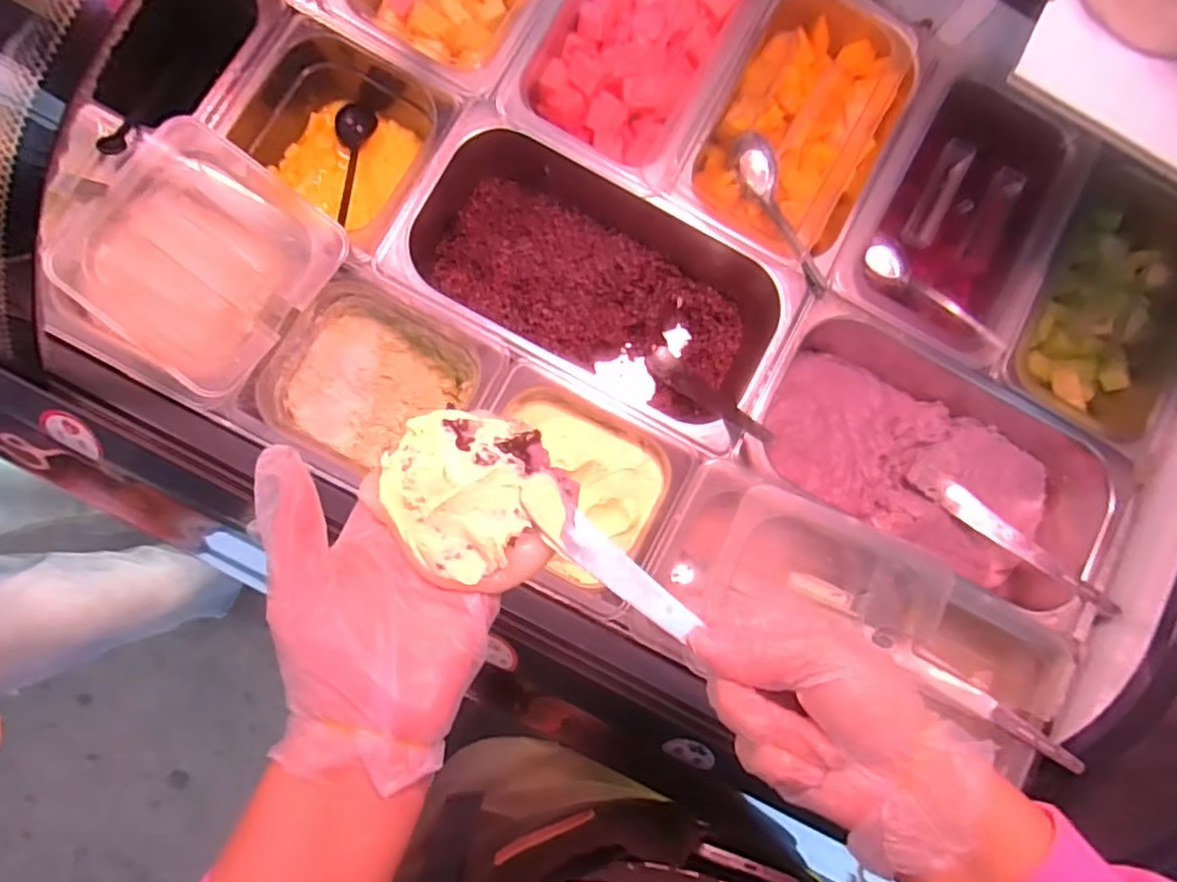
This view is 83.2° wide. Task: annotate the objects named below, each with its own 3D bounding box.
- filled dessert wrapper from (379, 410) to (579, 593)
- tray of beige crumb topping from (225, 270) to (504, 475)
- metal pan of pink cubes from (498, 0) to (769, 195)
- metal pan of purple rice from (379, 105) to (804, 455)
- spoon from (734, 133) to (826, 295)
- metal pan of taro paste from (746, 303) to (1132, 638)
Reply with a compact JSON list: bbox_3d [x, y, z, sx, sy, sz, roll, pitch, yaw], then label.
[{"bbox_3d":[-0.060,0.029,0.344,0.097,0.029,0.084,27,81,-5],"label":"filled dessert wrapper"},{"bbox_3d":[-0.173,-0.042,0.561,0.162,0.088,0.150,28,81,-5],"label":"tray of beige crumb topping"},{"bbox_3d":[0.046,-0.361,0.596,0.167,0.076,0.276,27,82,-5],"label":"metal pan of pink cubes"},{"bbox_3d":[0.000,-0.136,0.592,0.325,0.104,0.177,27,81,-5],"label":"metal pan of purple rice"},{"bbox_3d":[0.168,-0.198,0.585,0.030,0.028,0.163,-15,74,-10],"label":"spoon"},{"bbox_3d":[0.306,0.021,0.590,0.346,0.090,0.184,29,81,-5],"label":"metal pan of taro paste"}]

